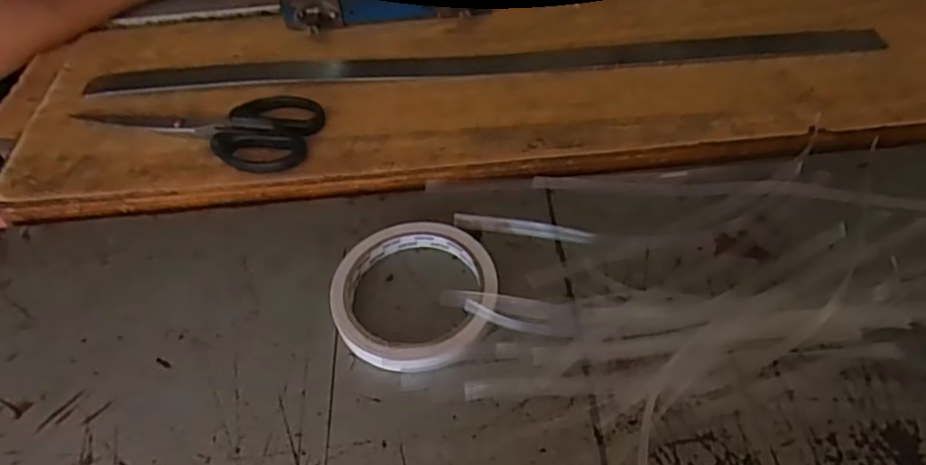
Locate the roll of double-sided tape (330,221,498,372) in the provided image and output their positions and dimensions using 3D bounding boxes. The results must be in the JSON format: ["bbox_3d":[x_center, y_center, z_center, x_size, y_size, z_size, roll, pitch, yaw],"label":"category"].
[{"bbox_3d":[-0.028,0.035,0.364,0.093,0.013,0.096,-2,52,3],"label":"roll of double-sided tape"}]

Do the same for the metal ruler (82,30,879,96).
[{"bbox_3d":[0.010,-0.135,0.499,0.609,0.005,0.035,-2,47,3],"label":"metal ruler"}]

